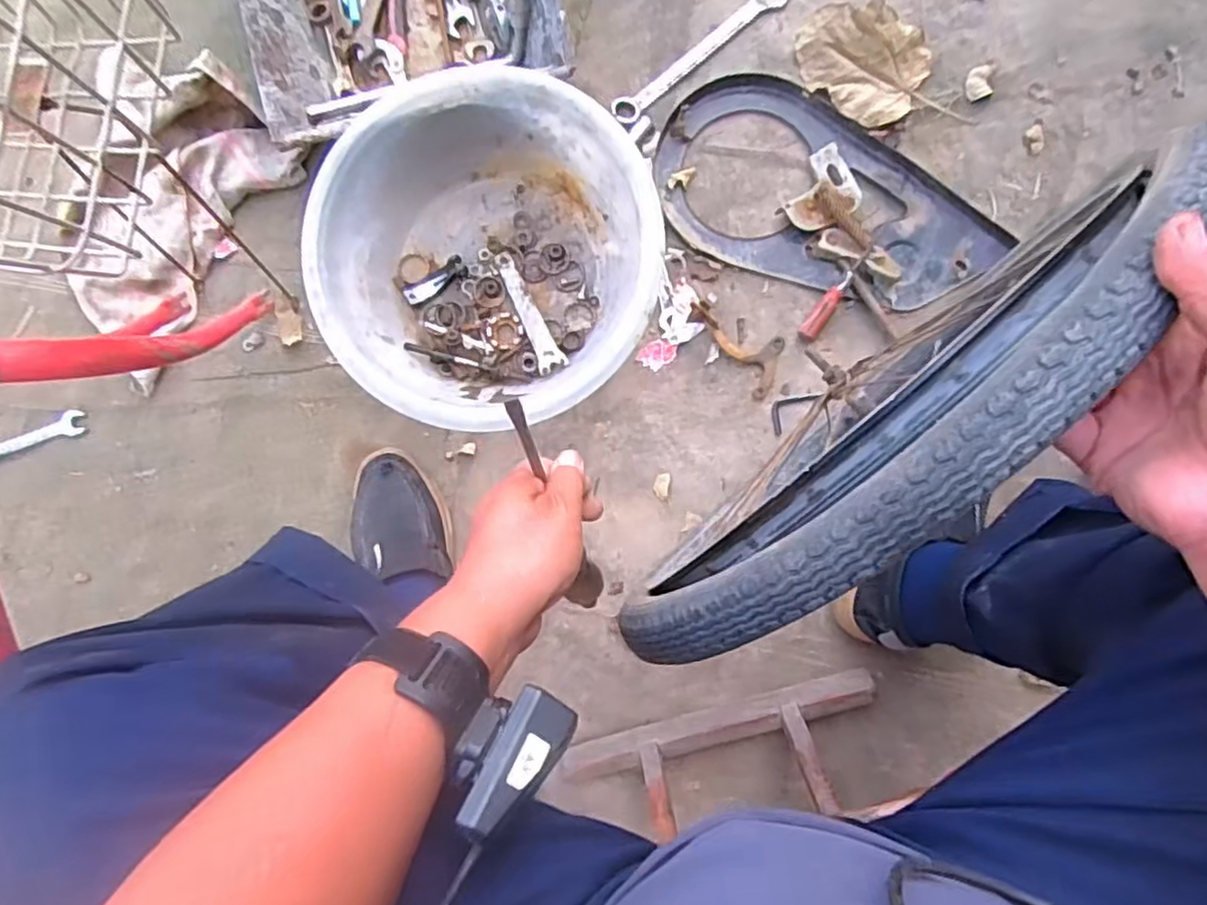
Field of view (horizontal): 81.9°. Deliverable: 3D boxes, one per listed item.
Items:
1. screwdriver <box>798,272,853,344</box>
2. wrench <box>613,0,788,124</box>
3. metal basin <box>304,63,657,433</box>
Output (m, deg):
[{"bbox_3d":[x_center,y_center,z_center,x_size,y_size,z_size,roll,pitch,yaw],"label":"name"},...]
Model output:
[{"bbox_3d":[0.238,-0.156,0.744,0.019,0.019,0.082,36,104,7],"label":"screwdriver"},{"bbox_3d":[0.110,-0.451,0.779,0.242,0.018,0.037,-41,86,-1],"label":"wrench"},{"bbox_3d":[-0.115,-0.191,0.710,0.336,0.118,0.326,-13,88,0],"label":"metal basin"}]

